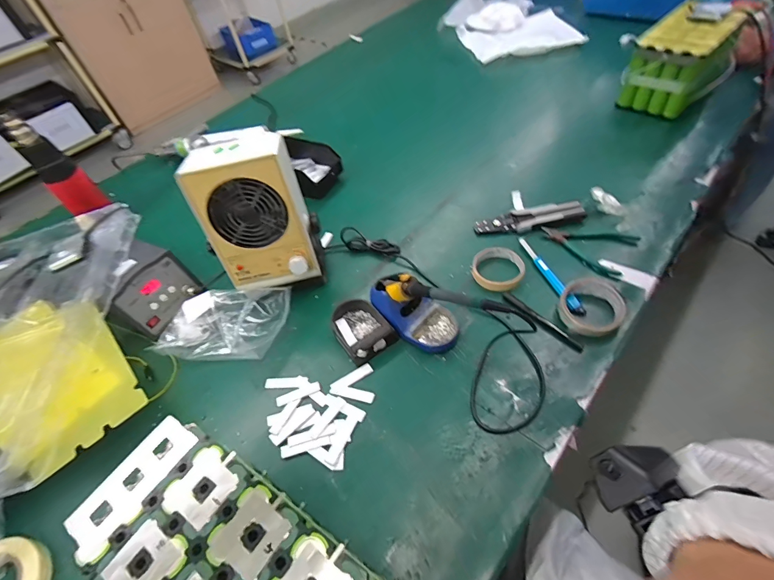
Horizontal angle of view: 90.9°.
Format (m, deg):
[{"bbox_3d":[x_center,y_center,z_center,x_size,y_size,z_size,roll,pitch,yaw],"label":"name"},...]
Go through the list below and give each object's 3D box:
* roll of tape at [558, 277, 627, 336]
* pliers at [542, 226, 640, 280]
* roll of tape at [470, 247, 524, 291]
[{"bbox_3d":[0.308,0.026,0.575,0.091,0.029,0.091,-4,51,6],"label":"roll of tape"},{"bbox_3d":[0.346,-0.081,0.668,0.144,0.018,0.105,27,61,27],"label":"pliers"},{"bbox_3d":[0.190,-0.036,0.655,0.085,0.017,0.085,-4,51,6],"label":"roll of tape"}]

